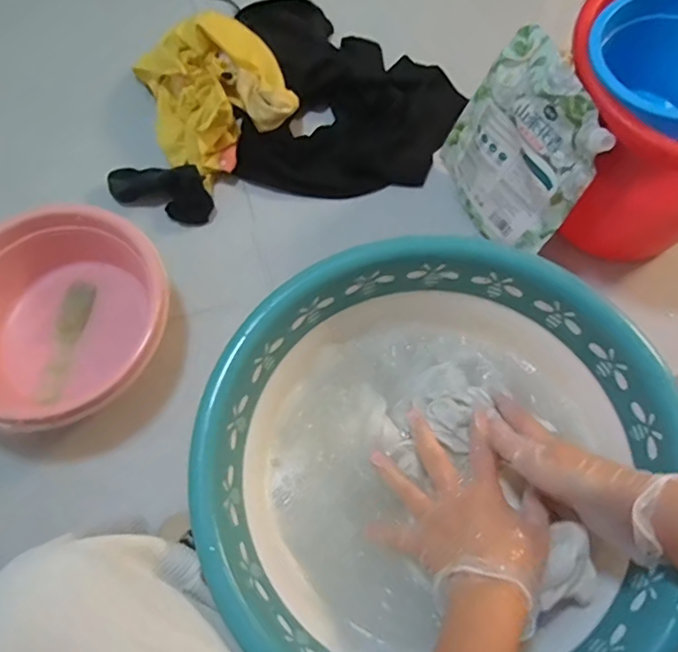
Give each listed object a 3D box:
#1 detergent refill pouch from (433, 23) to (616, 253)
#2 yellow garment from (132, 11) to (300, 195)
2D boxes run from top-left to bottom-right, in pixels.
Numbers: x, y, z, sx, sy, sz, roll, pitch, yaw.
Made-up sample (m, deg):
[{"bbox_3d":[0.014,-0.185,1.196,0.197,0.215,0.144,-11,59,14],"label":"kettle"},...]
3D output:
[{"bbox_3d":[0.242,-0.244,0.782,0.070,0.273,0.230,-21,70,-7],"label":"detergent refill pouch"},{"bbox_3d":[-0.206,-0.397,0.931,0.227,0.116,0.266,-20,70,-7],"label":"yellow garment"}]

